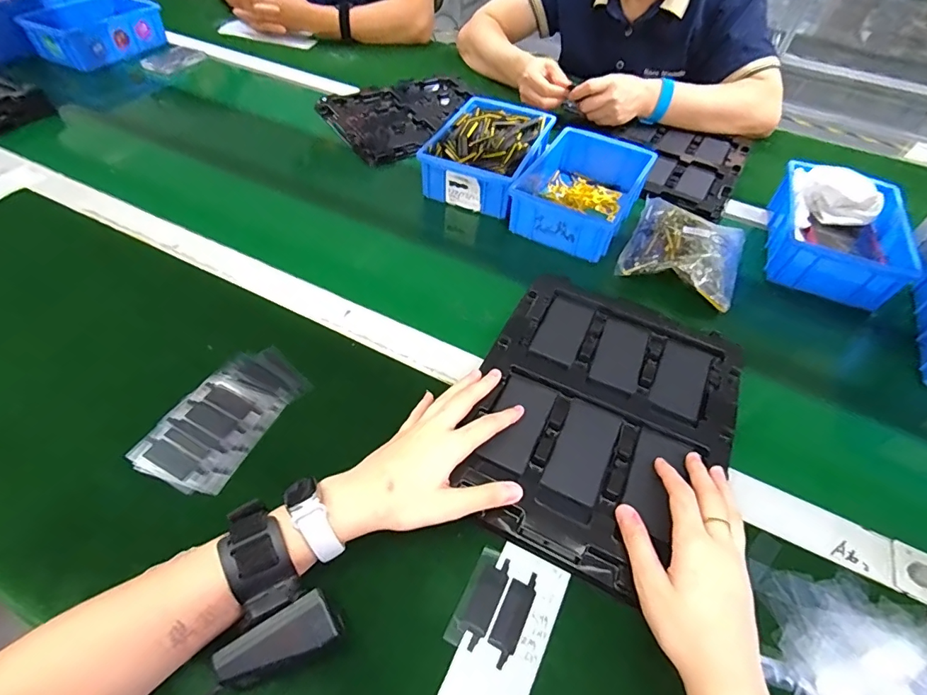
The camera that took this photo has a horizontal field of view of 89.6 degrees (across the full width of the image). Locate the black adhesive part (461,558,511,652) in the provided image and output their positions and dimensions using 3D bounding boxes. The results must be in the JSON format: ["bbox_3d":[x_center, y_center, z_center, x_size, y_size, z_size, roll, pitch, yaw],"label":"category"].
[{"bbox_3d":[0.016,0.179,0.330,0.018,0.004,0.061,24,53,14],"label":"black adhesive part"}]

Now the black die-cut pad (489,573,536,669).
[{"bbox_3d":[0.035,0.187,0.326,0.019,0.004,0.061,24,53,14],"label":"black die-cut pad"}]

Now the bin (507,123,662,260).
[{"bbox_3d":[0.162,-0.216,0.638,0.136,0.059,0.215,25,53,15],"label":"bin"}]

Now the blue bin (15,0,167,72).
[{"bbox_3d":[-0.708,-0.617,0.907,0.142,0.065,0.220,22,53,13],"label":"blue bin"}]

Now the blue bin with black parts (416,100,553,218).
[{"bbox_3d":[0.041,-0.284,0.681,0.144,0.059,0.212,22,53,13],"label":"blue bin with black parts"}]

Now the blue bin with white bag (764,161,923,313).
[{"bbox_3d":[0.474,-0.147,0.596,0.140,0.074,0.193,20,52,11],"label":"blue bin with white bag"}]

